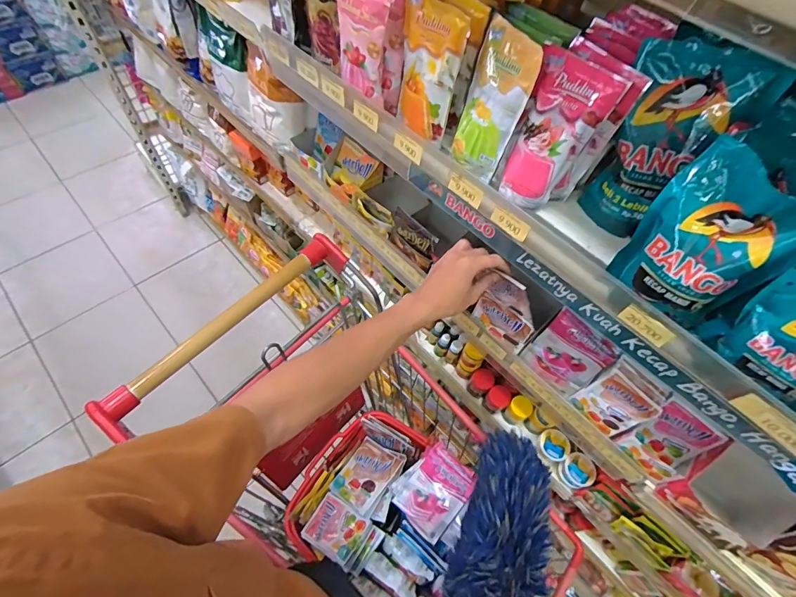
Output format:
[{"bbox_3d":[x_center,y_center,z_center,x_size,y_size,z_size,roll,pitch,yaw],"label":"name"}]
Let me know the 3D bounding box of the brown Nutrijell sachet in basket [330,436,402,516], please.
[{"bbox_3d":[-0.060,0.329,0.743,0.093,0.010,0.115,19,54,34],"label":"brown Nutrijell sachet in basket"}]

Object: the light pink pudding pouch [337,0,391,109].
[{"bbox_3d":[-0.048,-0.336,0.511,0.088,0.134,0.032,42,61,17],"label":"light pink pudding pouch"}]

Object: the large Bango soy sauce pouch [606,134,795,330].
[{"bbox_3d":[0.277,-0.047,0.359,0.052,0.145,0.113,-31,66,-22],"label":"large Bango soy sauce pouch"}]

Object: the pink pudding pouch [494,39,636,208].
[{"bbox_3d":[0.177,-0.187,0.462,0.082,0.163,0.032,44,48,17],"label":"pink pudding pouch"}]

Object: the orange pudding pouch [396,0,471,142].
[{"bbox_3d":[0.037,-0.283,0.498,0.026,0.149,0.085,-30,65,-21],"label":"orange pudding pouch"}]

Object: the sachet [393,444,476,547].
[{"bbox_3d":[0.070,0.344,0.712,0.098,0.028,0.140,37,62,17],"label":"sachet"}]

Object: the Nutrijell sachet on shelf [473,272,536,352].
[{"bbox_3d":[0.166,0.020,0.595,0.092,0.135,0.014,37,62,17],"label":"Nutrijell sachet on shelf"}]

